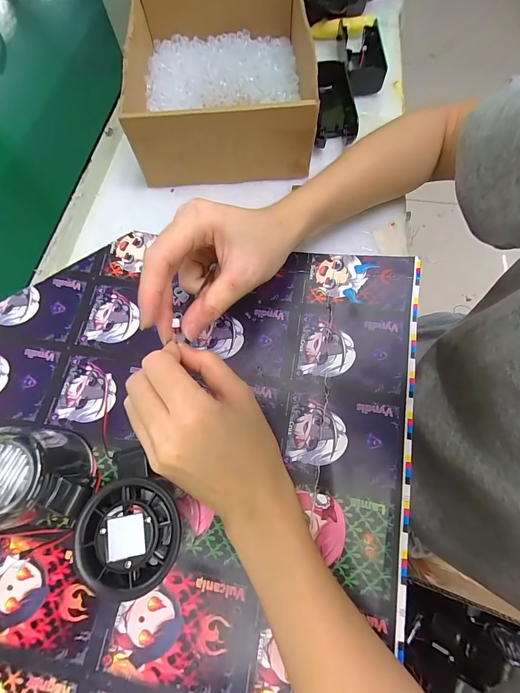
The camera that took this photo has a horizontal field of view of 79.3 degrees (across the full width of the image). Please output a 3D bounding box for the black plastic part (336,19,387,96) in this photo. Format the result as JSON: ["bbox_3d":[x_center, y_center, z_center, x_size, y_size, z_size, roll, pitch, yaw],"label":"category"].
[{"bbox_3d":[0.117,-0.336,0.364,0.046,0.029,0.100,0,70,1],"label":"black plastic part"}]

